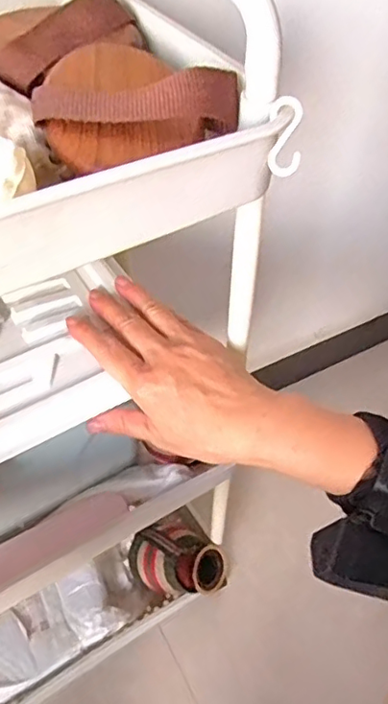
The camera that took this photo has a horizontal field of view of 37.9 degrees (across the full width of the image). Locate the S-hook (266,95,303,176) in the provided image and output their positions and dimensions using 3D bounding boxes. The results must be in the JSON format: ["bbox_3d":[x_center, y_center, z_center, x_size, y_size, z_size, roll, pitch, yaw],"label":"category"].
[{"bbox_3d":[0.041,-0.096,0.253,0.014,0.033,0.005,3,12,0],"label":"S-hook"}]

